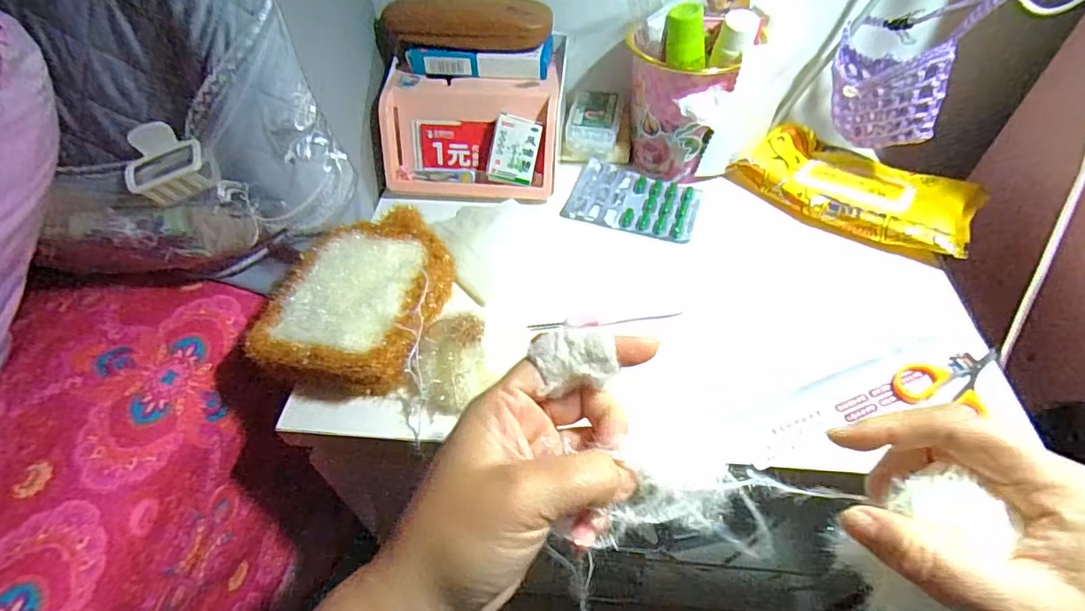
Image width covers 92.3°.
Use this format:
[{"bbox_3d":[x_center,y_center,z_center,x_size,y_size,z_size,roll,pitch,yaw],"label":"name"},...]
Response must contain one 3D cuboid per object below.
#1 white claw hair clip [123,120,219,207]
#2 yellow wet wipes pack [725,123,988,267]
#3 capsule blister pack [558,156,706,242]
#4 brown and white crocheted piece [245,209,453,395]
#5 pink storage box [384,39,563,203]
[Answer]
[{"bbox_3d":[-0.250,-0.093,0.347,0.050,0.044,0.032,-22,52,-17],"label":"white claw hair clip"},{"bbox_3d":[0.287,-0.109,0.483,0.193,0.030,0.112,36,59,28],"label":"yellow wet wipes pack"},{"bbox_3d":[0.089,-0.104,0.499,0.118,0.013,0.081,15,51,14],"label":"capsule blister pack"},{"bbox_3d":[-0.137,-0.004,0.395,0.122,0.043,0.156,6,50,7],"label":"brown and white crocheted piece"},{"bbox_3d":[-0.065,-0.182,0.518,0.165,0.086,0.139,2,49,3],"label":"pink storage box"}]

